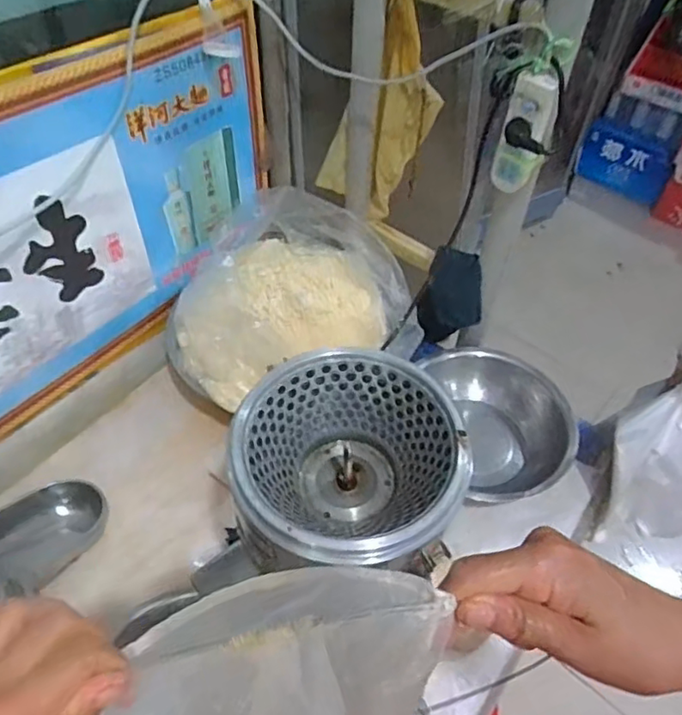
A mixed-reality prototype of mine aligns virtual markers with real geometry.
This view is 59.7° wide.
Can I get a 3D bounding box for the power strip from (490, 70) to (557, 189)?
[{"bbox_3d":[0.259,-0.314,0.835,0.064,0.160,0.034,15,51,10],"label":"power strip"}]

